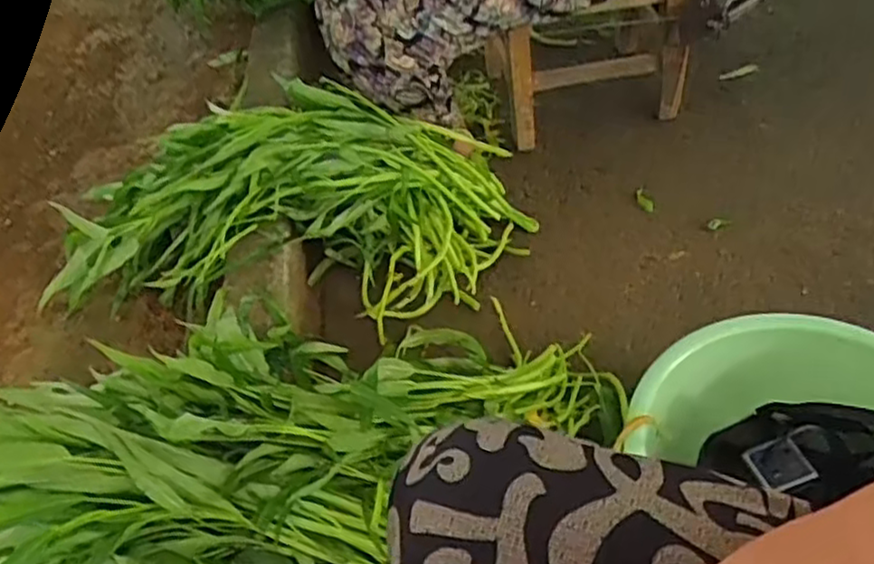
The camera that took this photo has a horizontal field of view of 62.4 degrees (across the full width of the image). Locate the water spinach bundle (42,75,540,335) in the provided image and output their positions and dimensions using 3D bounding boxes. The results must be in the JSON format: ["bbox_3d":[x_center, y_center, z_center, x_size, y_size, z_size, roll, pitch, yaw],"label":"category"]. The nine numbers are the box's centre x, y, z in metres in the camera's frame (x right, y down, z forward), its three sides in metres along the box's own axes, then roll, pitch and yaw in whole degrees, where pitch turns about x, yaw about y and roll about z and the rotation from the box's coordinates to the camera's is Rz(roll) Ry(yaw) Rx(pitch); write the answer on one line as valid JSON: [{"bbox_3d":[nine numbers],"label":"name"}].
[{"bbox_3d":[-0.243,-0.110,1.100,0.724,0.234,0.335,1,46,9],"label":"water spinach bundle"}]

